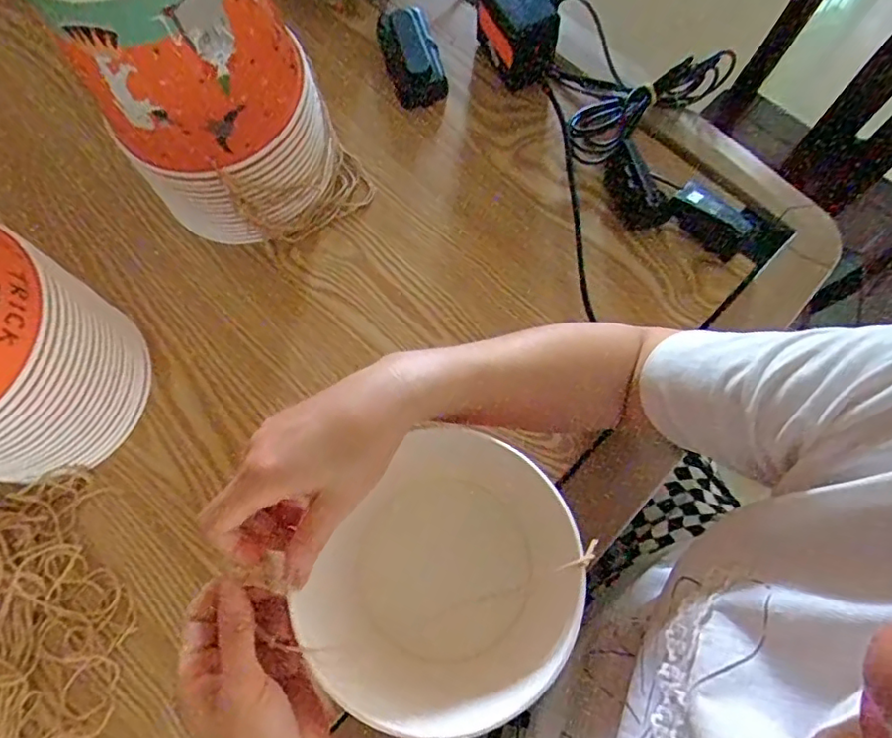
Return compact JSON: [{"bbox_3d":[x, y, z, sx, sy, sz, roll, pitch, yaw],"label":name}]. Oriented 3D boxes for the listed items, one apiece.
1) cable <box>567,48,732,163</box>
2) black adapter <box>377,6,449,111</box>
[{"bbox_3d":[0.192,-0.262,0.571,0.186,0.033,0.064,-37,75,-10],"label":"cable"},{"bbox_3d":[-0.035,-0.320,0.603,0.051,0.018,0.120,-16,73,-4],"label":"black adapter"}]

